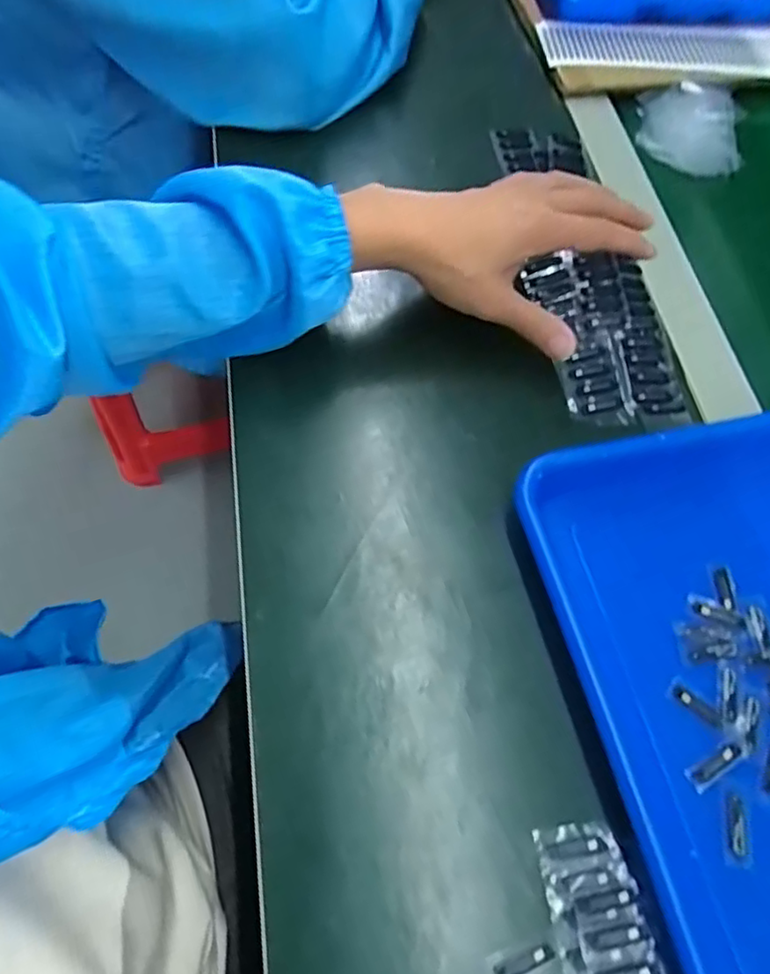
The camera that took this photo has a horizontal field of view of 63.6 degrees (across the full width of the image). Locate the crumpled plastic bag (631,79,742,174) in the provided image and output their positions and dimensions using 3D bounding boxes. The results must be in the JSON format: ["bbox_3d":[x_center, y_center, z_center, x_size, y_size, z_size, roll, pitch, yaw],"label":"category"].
[{"bbox_3d":[0.263,-0.312,0.535,0.086,0.009,0.105,13,65,4],"label":"crumpled plastic bag"}]

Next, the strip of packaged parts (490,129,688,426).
[{"bbox_3d":[0.139,-0.172,0.456,0.078,0.019,0.281,-7,64,-5],"label":"strip of packaged parts"}]

